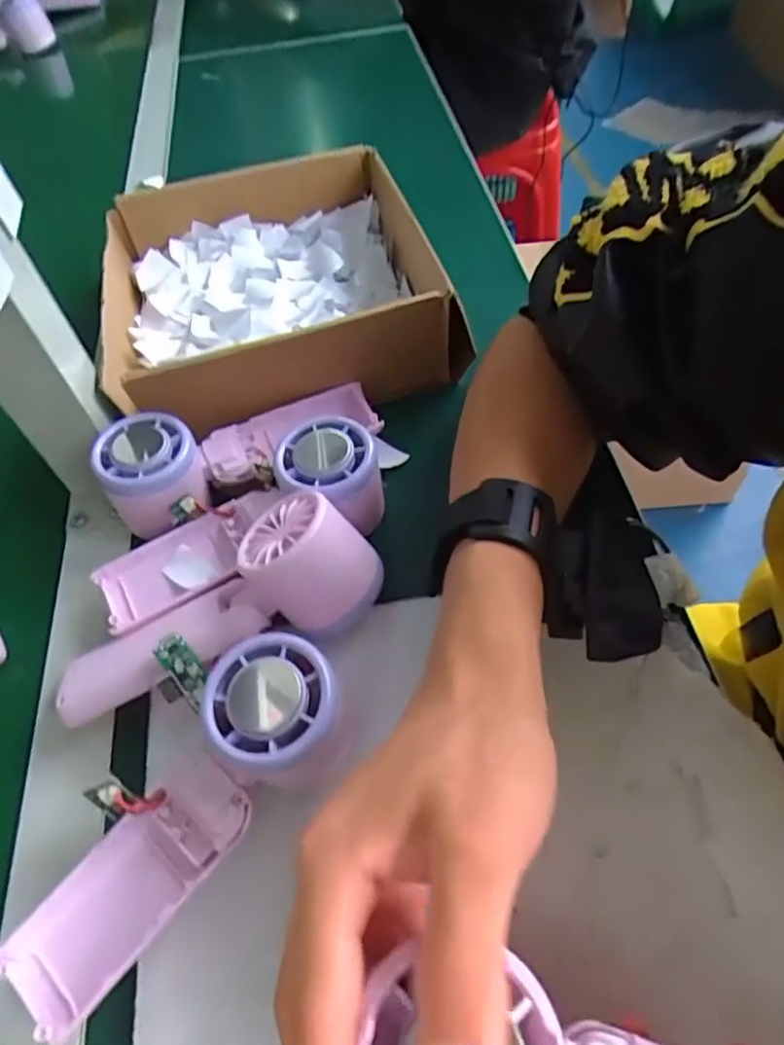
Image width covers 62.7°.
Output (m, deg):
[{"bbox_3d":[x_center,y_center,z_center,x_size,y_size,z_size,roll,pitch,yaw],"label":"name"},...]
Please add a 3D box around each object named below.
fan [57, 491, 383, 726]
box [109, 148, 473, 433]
[{"bbox_3d":[-0.087,0.040,0.318,0.166,0.057,0.064,-19,56,-7],"label":"fan"},{"bbox_3d":[-0.082,-0.174,0.458,0.213,0.068,0.213,-14,58,-5],"label":"box"}]

